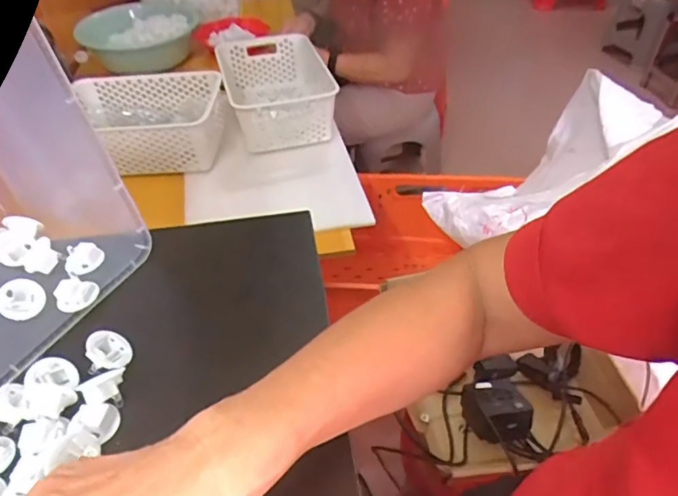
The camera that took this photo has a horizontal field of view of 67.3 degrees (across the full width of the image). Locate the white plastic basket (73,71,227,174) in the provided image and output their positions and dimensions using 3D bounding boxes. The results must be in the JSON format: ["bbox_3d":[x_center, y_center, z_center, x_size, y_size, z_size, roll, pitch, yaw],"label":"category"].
[{"bbox_3d":[-0.382,-0.256,1.014,0.301,0.112,0.208,0,44,0],"label":"white plastic basket"}]

